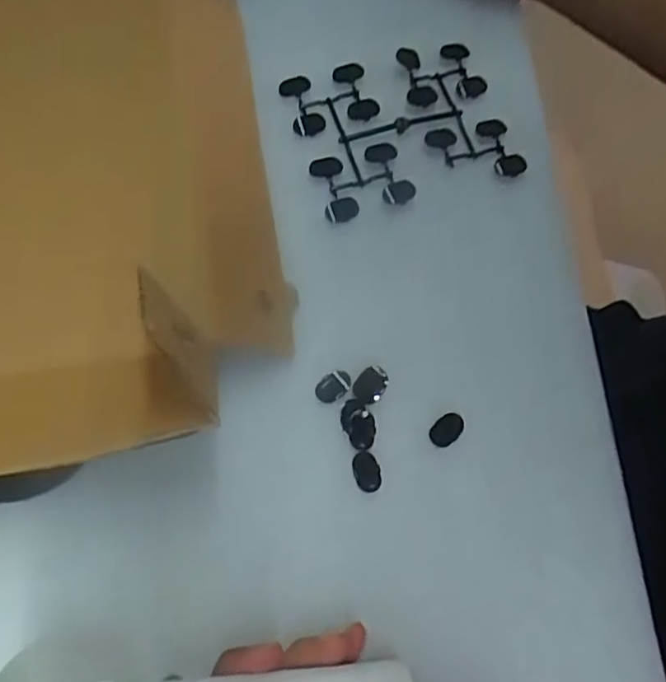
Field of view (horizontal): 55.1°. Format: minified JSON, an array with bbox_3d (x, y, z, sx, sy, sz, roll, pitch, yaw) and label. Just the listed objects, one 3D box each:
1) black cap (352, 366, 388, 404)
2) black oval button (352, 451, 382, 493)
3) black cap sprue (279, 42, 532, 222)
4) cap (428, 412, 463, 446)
[{"bbox_3d":[0.019,0.022,0.329,0.016,0.005,0.020,28,71,8],"label":"black cap"},{"bbox_3d":[0.016,0.064,0.315,0.013,0.004,0.019,-6,70,-4],"label":"black oval button"},{"bbox_3d":[0.041,-0.127,0.378,0.119,0.017,0.094,-17,71,-8],"label":"black cap sprue"},{"bbox_3d":[0.058,0.045,0.323,0.020,0.004,0.013,-42,76,-15],"label":"cap"}]

